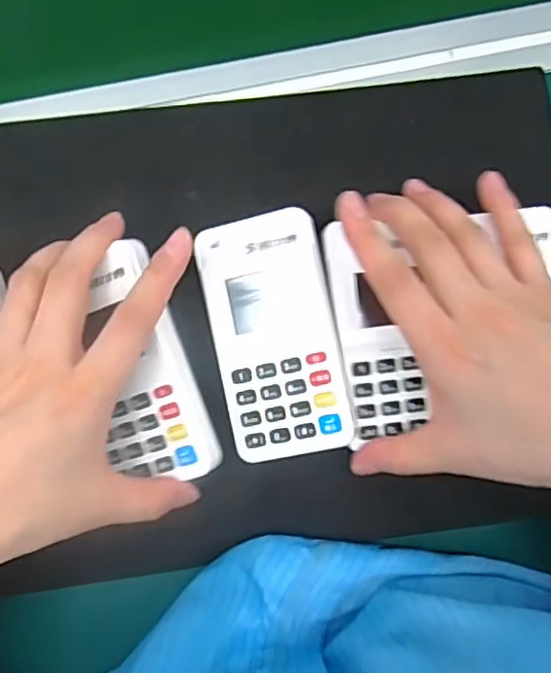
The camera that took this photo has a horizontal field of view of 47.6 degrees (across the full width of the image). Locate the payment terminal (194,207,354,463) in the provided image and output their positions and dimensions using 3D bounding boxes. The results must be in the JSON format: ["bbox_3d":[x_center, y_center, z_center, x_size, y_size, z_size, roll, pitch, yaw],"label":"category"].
[{"bbox_3d":[0.000,0.000,0.324,0.062,0.018,0.122,-13,89,12],"label":"payment terminal"}]

